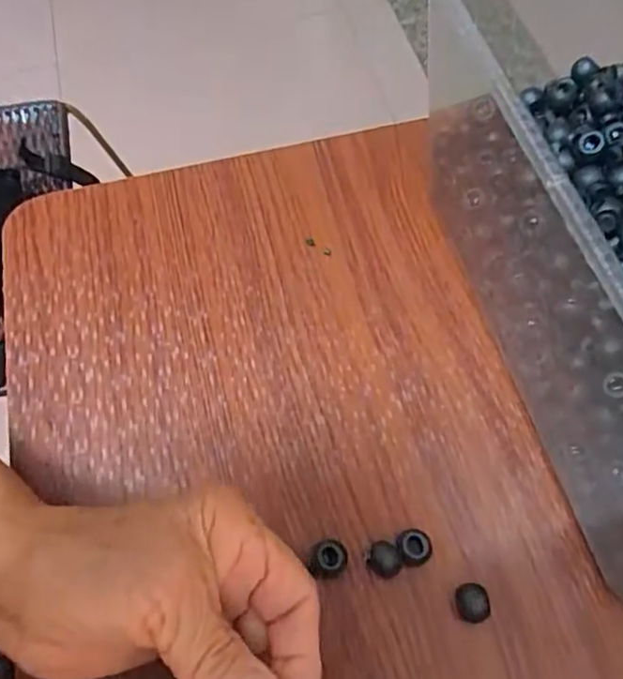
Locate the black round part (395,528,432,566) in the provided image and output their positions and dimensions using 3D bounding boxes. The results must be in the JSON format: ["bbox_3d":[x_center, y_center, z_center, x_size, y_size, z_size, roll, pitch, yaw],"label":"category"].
[{"bbox_3d":[0.046,0.094,0.274,0.015,0.012,0.016,0,62,0],"label":"black round part"}]

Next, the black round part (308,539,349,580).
[{"bbox_3d":[0.008,0.098,0.273,0.017,0.013,0.016,0,62,0],"label":"black round part"}]

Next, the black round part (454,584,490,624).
[{"bbox_3d":[0.070,0.115,0.264,0.014,0.008,0.015,0,62,0],"label":"black round part"}]

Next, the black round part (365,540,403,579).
[{"bbox_3d":[0.032,0.099,0.273,0.014,0.010,0.015,0,62,0],"label":"black round part"}]

